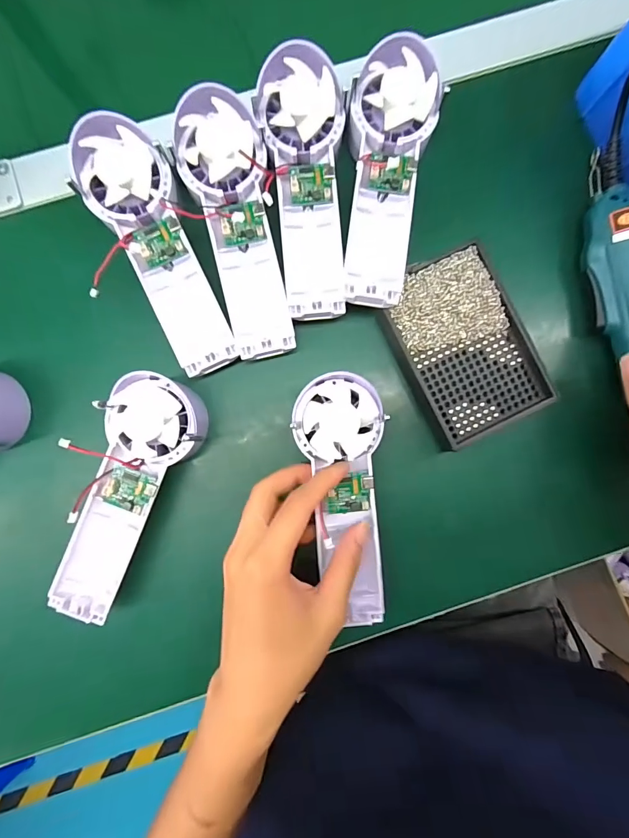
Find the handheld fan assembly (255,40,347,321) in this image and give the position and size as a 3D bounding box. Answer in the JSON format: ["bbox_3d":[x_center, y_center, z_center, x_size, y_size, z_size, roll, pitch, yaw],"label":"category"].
[{"bbox_3d":[-0.006,-0.161,0.271,0.056,0.031,0.172,-4,88,-1],"label":"handheld fan assembly"}]

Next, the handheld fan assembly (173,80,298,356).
[{"bbox_3d":[-0.053,-0.133,0.276,0.061,0.039,0.176,-15,89,-1],"label":"handheld fan assembly"}]

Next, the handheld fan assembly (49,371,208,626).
[{"bbox_3d":[-0.141,0.050,0.279,0.072,0.051,0.174,27,88,0],"label":"handheld fan assembly"}]

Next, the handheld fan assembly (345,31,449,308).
[{"bbox_3d":[0.048,-0.169,0.271,0.058,0.027,0.173,10,88,-1],"label":"handheld fan assembly"}]

